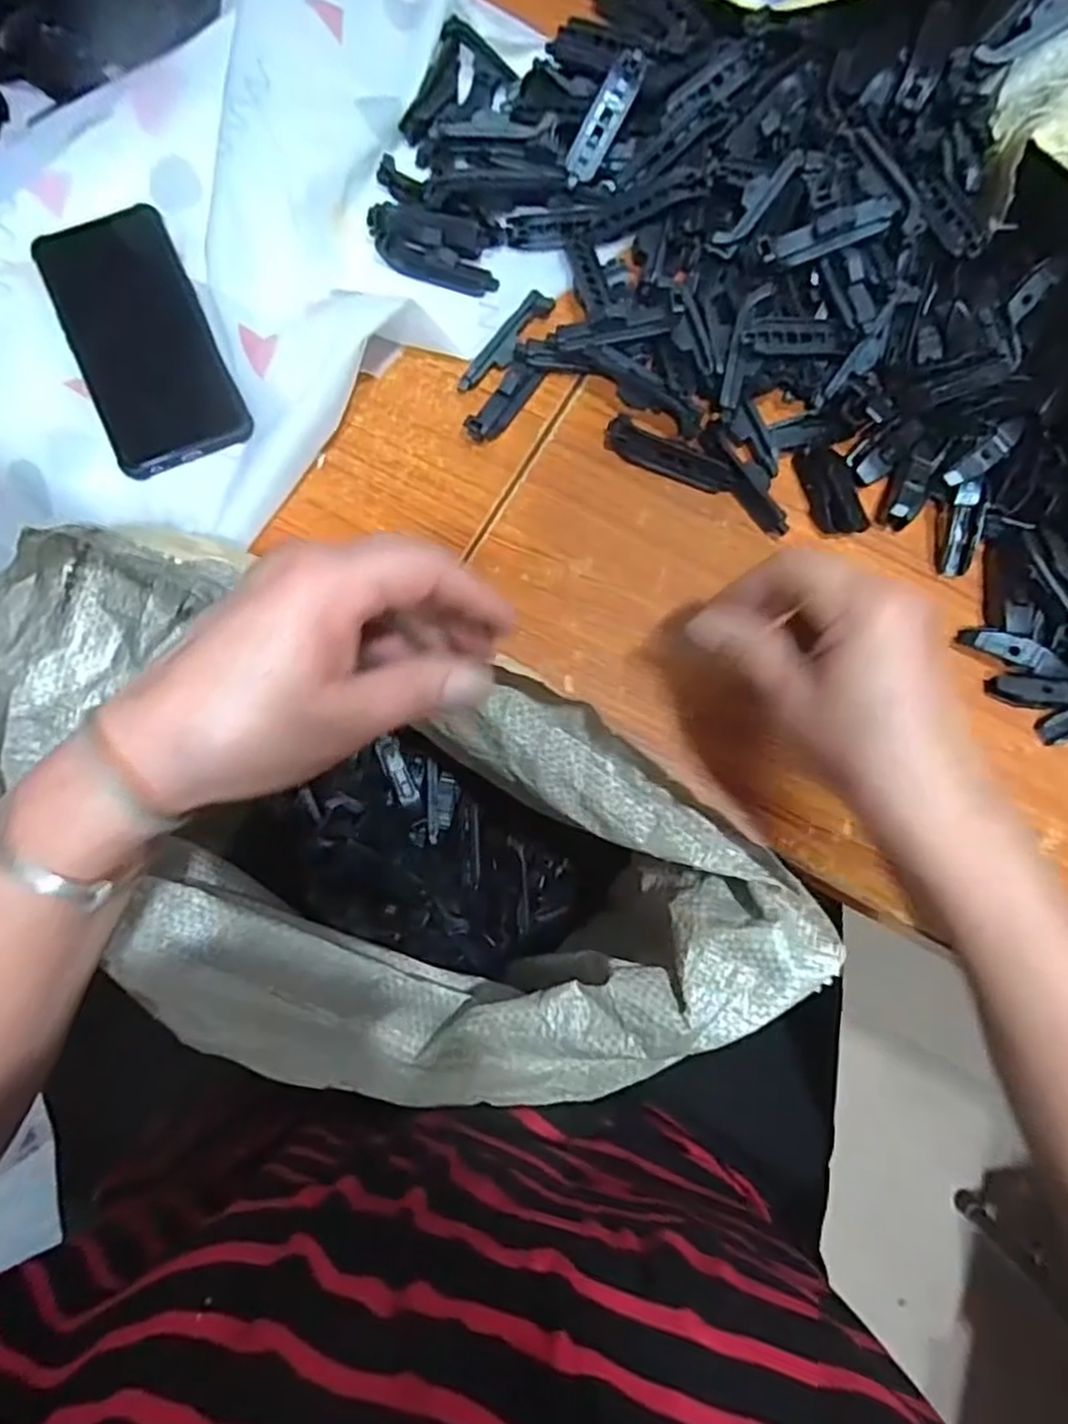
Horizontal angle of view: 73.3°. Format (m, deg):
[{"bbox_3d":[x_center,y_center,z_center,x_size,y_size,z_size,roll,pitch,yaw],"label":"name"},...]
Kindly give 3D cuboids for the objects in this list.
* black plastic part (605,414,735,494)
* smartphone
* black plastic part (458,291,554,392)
[{"bbox_3d":[0.077,-0.145,0.407,0.076,0.014,0.016,25,79,5],"label":"black plastic part"},{"bbox_3d":[-0.227,-0.217,0.414,0.074,0.015,0.158,-25,79,-6],"label":"smartphone"},{"bbox_3d":[-0.015,-0.218,0.421,0.014,0.015,0.077,37,80,7],"label":"black plastic part"}]

